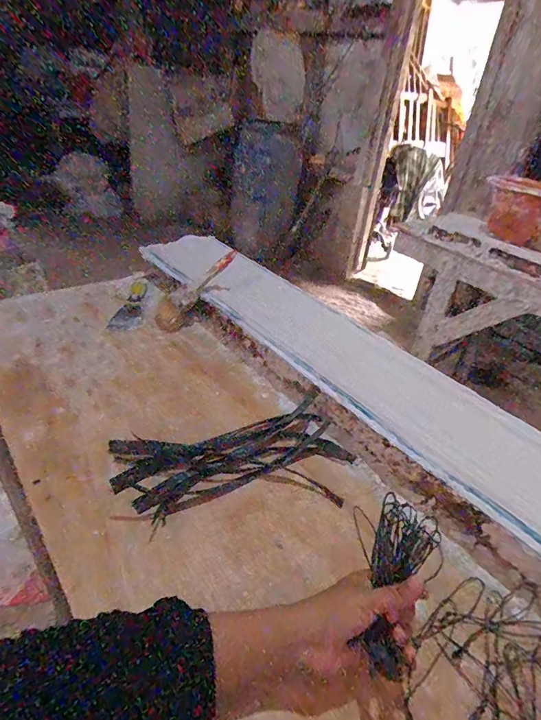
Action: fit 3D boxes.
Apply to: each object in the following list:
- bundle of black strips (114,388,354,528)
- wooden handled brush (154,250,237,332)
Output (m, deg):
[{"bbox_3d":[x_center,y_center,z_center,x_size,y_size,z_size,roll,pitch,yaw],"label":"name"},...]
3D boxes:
[{"bbox_3d":[-0.042,0.131,0.522,0.291,0.031,0.143,-9,38,-22],"label":"bundle of black strips"},{"bbox_3d":[-0.143,-0.140,0.784,0.059,0.027,0.207,34,76,32],"label":"wooden handled brush"}]

